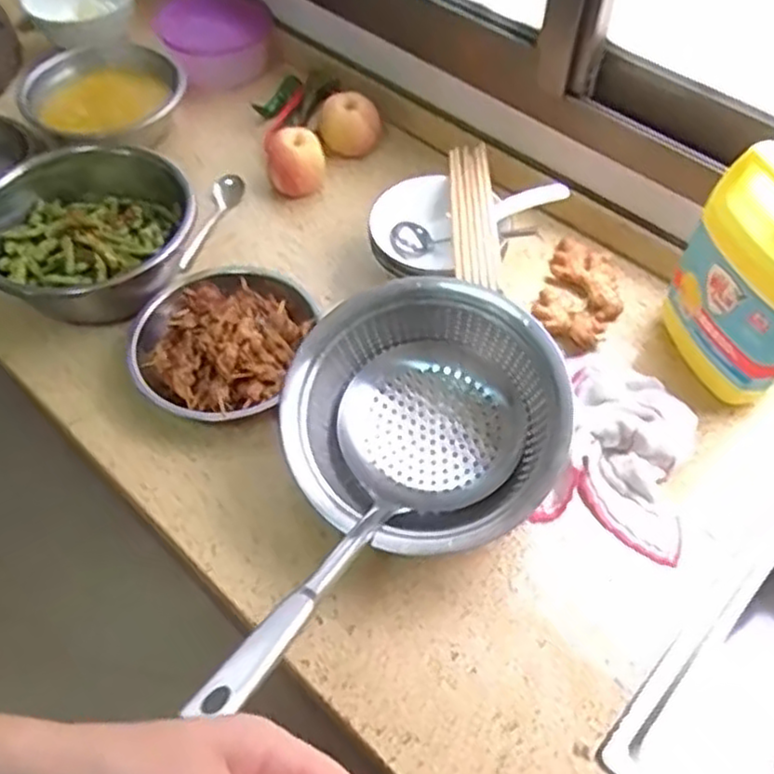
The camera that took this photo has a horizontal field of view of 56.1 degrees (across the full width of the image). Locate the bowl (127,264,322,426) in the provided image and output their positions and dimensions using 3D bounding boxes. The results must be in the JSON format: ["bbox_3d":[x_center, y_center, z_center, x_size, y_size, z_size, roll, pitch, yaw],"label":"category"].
[{"bbox_3d":[-0.175,-0.055,0.765,0.168,0.064,0.194,13,56,9],"label":"bowl"}]

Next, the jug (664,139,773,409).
[{"bbox_3d":[0.337,-0.093,0.674,0.058,0.261,0.140,-12,56,-8],"label":"jug"}]

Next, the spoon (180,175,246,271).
[{"bbox_3d":[-0.215,-0.201,0.898,0.031,0.033,0.157,13,56,9],"label":"spoon"}]

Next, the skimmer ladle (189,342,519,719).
[{"bbox_3d":[-0.010,0.097,0.590,0.160,0.085,0.374,23,38,15],"label":"skimmer ladle"}]

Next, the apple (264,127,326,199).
[{"bbox_3d":[-0.113,-0.285,0.912,0.070,0.061,0.066,-5,55,-4],"label":"apple"}]

